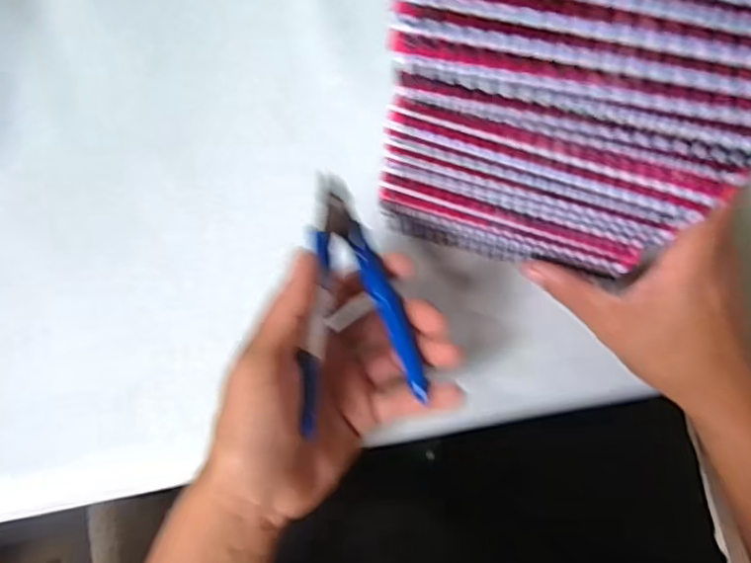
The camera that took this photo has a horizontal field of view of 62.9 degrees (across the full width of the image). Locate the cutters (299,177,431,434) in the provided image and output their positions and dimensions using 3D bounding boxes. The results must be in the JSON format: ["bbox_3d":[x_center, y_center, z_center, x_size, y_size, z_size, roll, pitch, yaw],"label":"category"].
[{"bbox_3d":[-0.008,0.003,0.297,0.057,0.012,0.114,3,70,-21],"label":"cutters"}]

